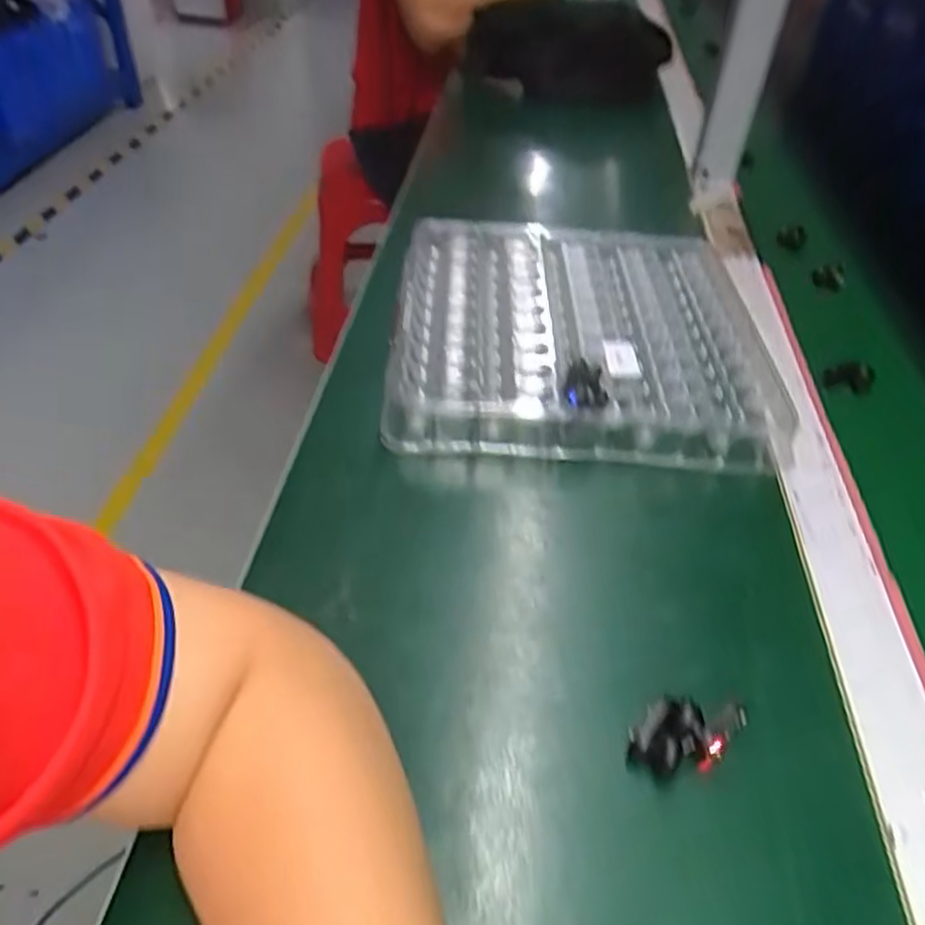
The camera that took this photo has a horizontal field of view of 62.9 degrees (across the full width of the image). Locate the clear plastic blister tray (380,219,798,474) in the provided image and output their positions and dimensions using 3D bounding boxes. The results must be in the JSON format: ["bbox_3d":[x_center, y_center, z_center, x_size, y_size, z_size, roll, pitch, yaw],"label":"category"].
[{"bbox_3d":[0.092,-0.108,0.574,0.279,0.051,0.296,4,42,-2],"label":"clear plastic blister tray"}]

